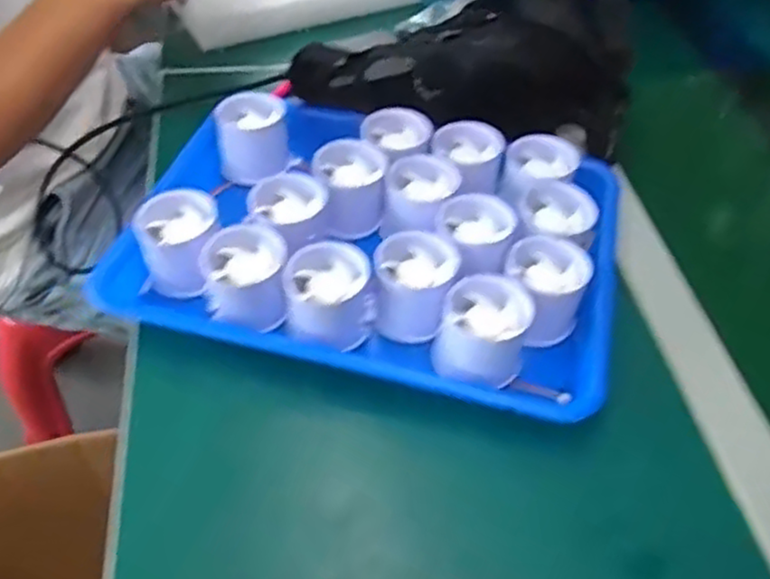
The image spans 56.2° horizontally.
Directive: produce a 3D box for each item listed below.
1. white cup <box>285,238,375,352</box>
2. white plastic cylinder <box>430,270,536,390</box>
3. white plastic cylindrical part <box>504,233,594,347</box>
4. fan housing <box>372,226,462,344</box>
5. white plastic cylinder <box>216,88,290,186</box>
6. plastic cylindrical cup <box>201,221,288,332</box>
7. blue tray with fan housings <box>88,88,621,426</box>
[{"bbox_3d":[-0.034,0.001,0.468,0.054,0.053,0.052,1,47,-2],"label":"white cup"},{"bbox_3d":[0.060,0.030,0.453,0.054,0.060,0.057,13,48,9],"label":"white plastic cylinder"},{"bbox_3d":[0.105,-0.001,0.475,0.058,0.046,0.053,1,47,-2],"label":"white plastic cylindrical part"},{"bbox_3d":[0.019,-0.002,0.476,0.052,0.045,0.058,11,48,7],"label":"fan housing"},{"bbox_3d":[-0.105,-0.121,0.572,0.055,0.051,0.046,-5,48,-7],"label":"white plastic cylinder"},{"bbox_3d":[-0.090,-0.004,0.469,0.052,0.052,0.051,-2,48,-5],"label":"plastic cylindrical cup"},{"bbox_3d":[-0.005,-0.049,0.509,0.335,0.059,0.237,13,48,9],"label":"blue tray with fan housings"}]

